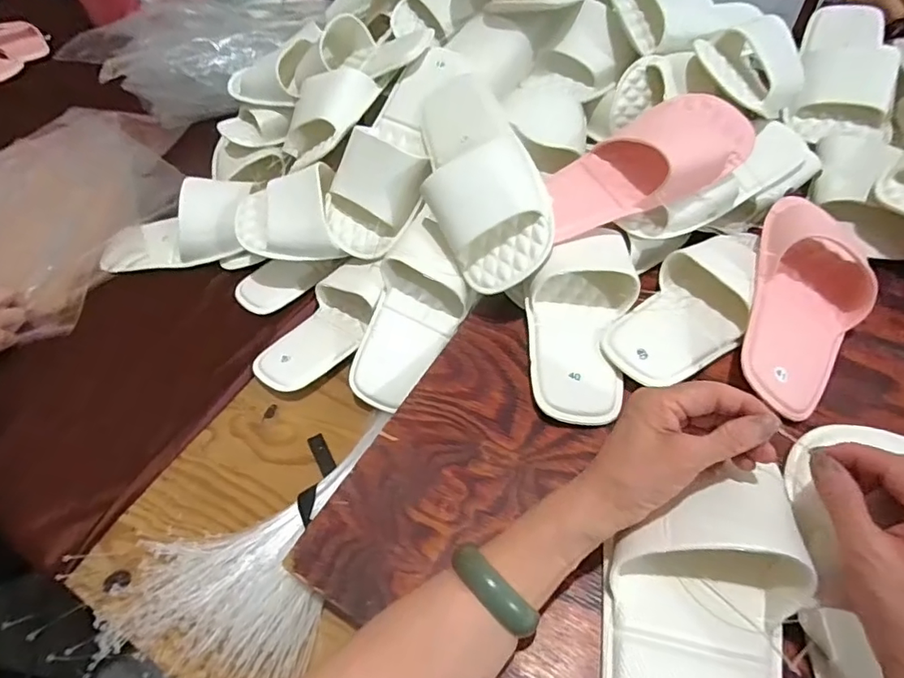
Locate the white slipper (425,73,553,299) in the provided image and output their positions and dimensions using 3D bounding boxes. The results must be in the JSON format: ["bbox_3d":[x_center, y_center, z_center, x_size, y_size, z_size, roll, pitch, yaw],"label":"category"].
[{"bbox_3d":[0.022,-0.173,0.513,0.105,0.080,0.250,-12,68,-3],"label":"white slipper"}]

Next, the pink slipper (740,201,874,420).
[{"bbox_3d":[0.307,-0.032,0.463,0.102,0.044,0.216,37,64,-2],"label":"pink slipper"}]

